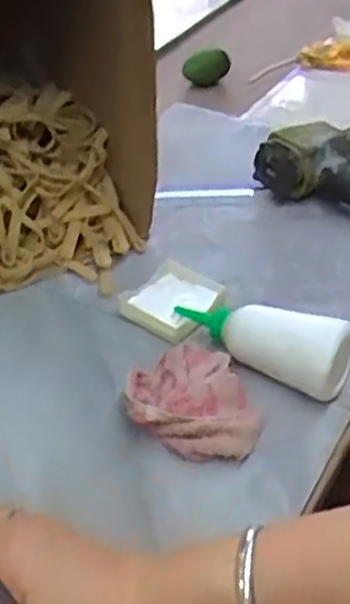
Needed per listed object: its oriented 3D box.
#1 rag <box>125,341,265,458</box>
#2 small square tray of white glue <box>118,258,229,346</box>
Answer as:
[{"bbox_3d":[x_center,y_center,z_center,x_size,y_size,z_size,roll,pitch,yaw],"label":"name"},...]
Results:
[{"bbox_3d":[0.017,0.069,0.597,0.104,0.035,0.113,7,42,8],"label":"rag"},{"bbox_3d":[-0.002,-0.003,0.689,0.075,0.018,0.076,24,46,24],"label":"small square tray of white glue"}]

